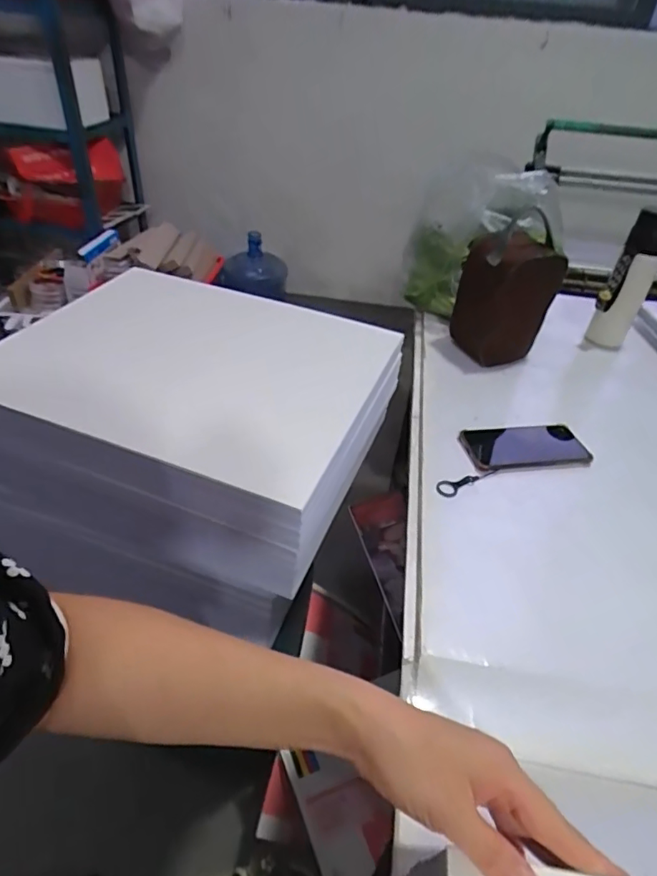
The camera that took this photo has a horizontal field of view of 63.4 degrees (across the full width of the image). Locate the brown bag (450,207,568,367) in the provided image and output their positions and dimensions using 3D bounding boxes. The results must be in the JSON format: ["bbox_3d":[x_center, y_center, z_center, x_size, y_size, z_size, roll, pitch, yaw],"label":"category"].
[{"bbox_3d":[0.298,-0.235,0.888,0.118,0.198,0.097,-15,43,-23],"label":"brown bag"}]

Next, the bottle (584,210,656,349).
[{"bbox_3d":[0.526,-0.266,0.939,0.068,0.237,0.062,28,45,26],"label":"bottle"}]

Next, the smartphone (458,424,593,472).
[{"bbox_3d":[0.271,0.014,0.732,0.168,0.009,0.084,-5,40,-12],"label":"smartphone"}]

